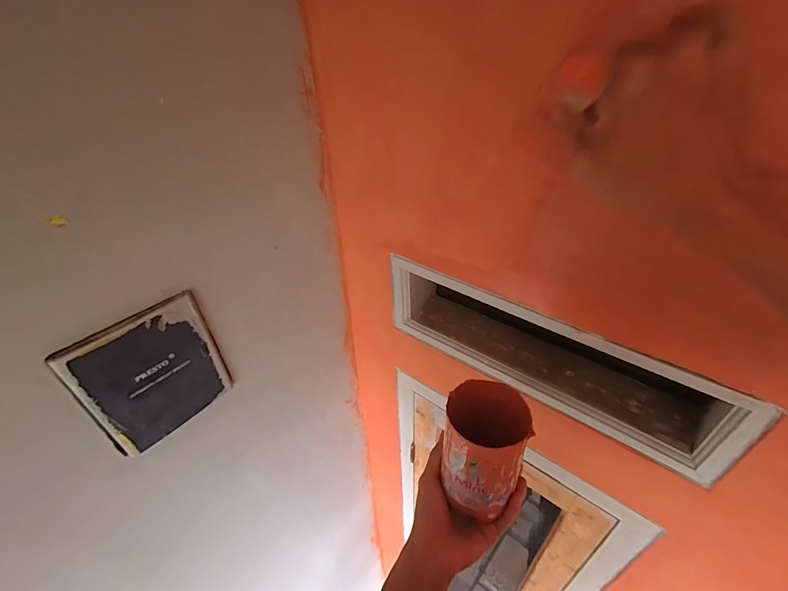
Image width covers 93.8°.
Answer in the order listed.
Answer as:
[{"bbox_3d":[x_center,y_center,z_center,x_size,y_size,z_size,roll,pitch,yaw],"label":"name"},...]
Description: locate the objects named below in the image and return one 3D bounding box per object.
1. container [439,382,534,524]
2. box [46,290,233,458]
[{"bbox_3d":[0.095,0.159,0.394,0.079,0.092,0.094,5,38,9],"label":"container"},{"bbox_3d":[-0.297,0.101,0.466,0.012,0.181,0.149,26,46,32],"label":"box"}]

